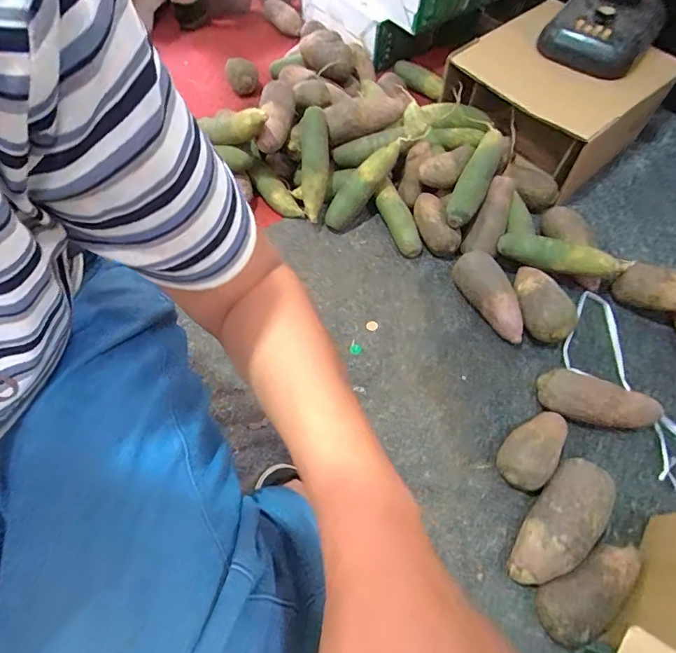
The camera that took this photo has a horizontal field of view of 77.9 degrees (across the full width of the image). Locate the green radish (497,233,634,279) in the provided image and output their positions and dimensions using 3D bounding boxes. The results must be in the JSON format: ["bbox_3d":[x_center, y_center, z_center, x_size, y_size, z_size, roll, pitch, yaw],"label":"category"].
[{"bbox_3d":[0.395,-0.122,0.739,0.212,0.060,0.043,18,62,9],"label":"green radish"}]

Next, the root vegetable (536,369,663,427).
[{"bbox_3d":[0.397,0.115,0.641,0.174,0.053,0.064,15,62,8],"label":"root vegetable"}]

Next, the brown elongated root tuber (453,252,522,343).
[{"bbox_3d":[0.270,-0.054,0.731,0.059,0.063,0.176,-27,79,-13],"label":"brown elongated root tuber"}]

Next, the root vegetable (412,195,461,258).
[{"bbox_3d":[0.184,-0.199,0.792,0.054,0.064,0.125,-20,75,-10],"label":"root vegetable"}]

